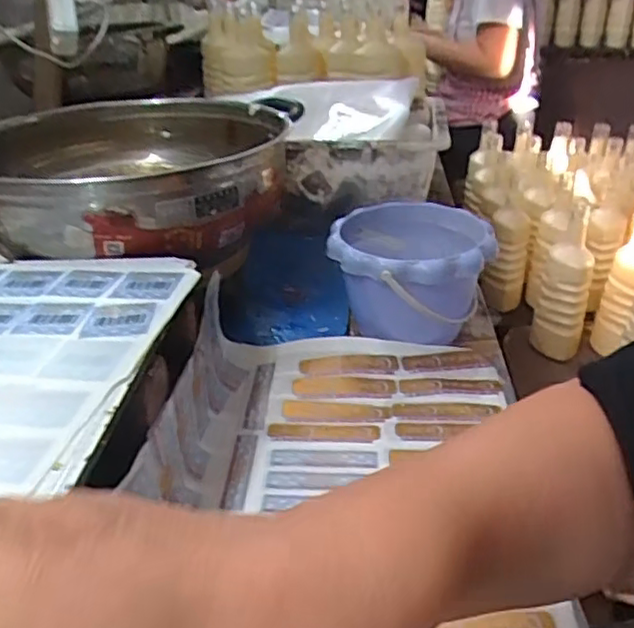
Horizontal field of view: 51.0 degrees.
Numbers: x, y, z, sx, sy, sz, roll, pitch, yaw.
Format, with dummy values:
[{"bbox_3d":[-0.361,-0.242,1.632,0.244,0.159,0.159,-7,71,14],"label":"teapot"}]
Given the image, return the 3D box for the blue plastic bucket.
[{"bbox_3d":[0.092,-0.034,0.673,0.149,0.113,0.151,1,29,0],"label":"blue plastic bucket"}]

